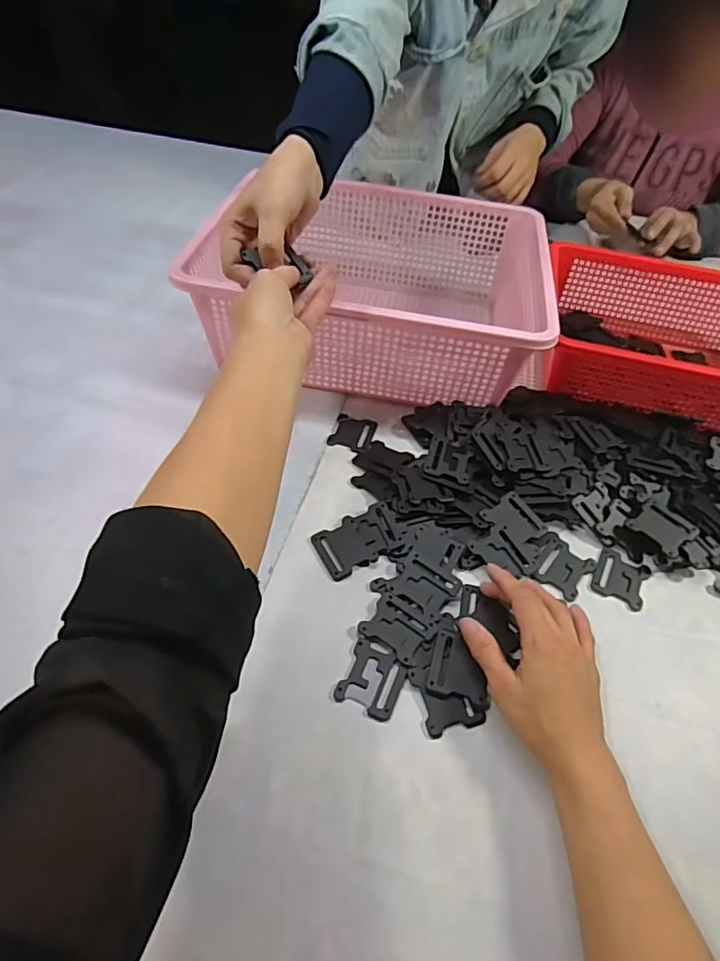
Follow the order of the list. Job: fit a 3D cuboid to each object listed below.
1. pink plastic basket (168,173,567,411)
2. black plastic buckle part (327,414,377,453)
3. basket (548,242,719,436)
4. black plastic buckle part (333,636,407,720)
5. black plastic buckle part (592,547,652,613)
[{"bbox_3d":[0.030,-0.222,0.655,0.377,0.126,0.306,10,47,3],"label":"pink plastic basket"},{"bbox_3d":[-0.007,-0.051,0.580,0.043,0.004,0.051,13,47,6],"label":"black plastic buckle part"},{"bbox_3d":[0.370,-0.163,0.654,0.301,0.095,0.261,9,47,2],"label":"basket"},{"bbox_3d":[0.009,0.143,0.402,0.042,0.004,0.050,21,49,13],"label":"black plastic buckle part"},{"bbox_3d":[0.228,0.085,0.482,0.042,0.004,0.052,25,50,16],"label":"black plastic buckle part"}]

